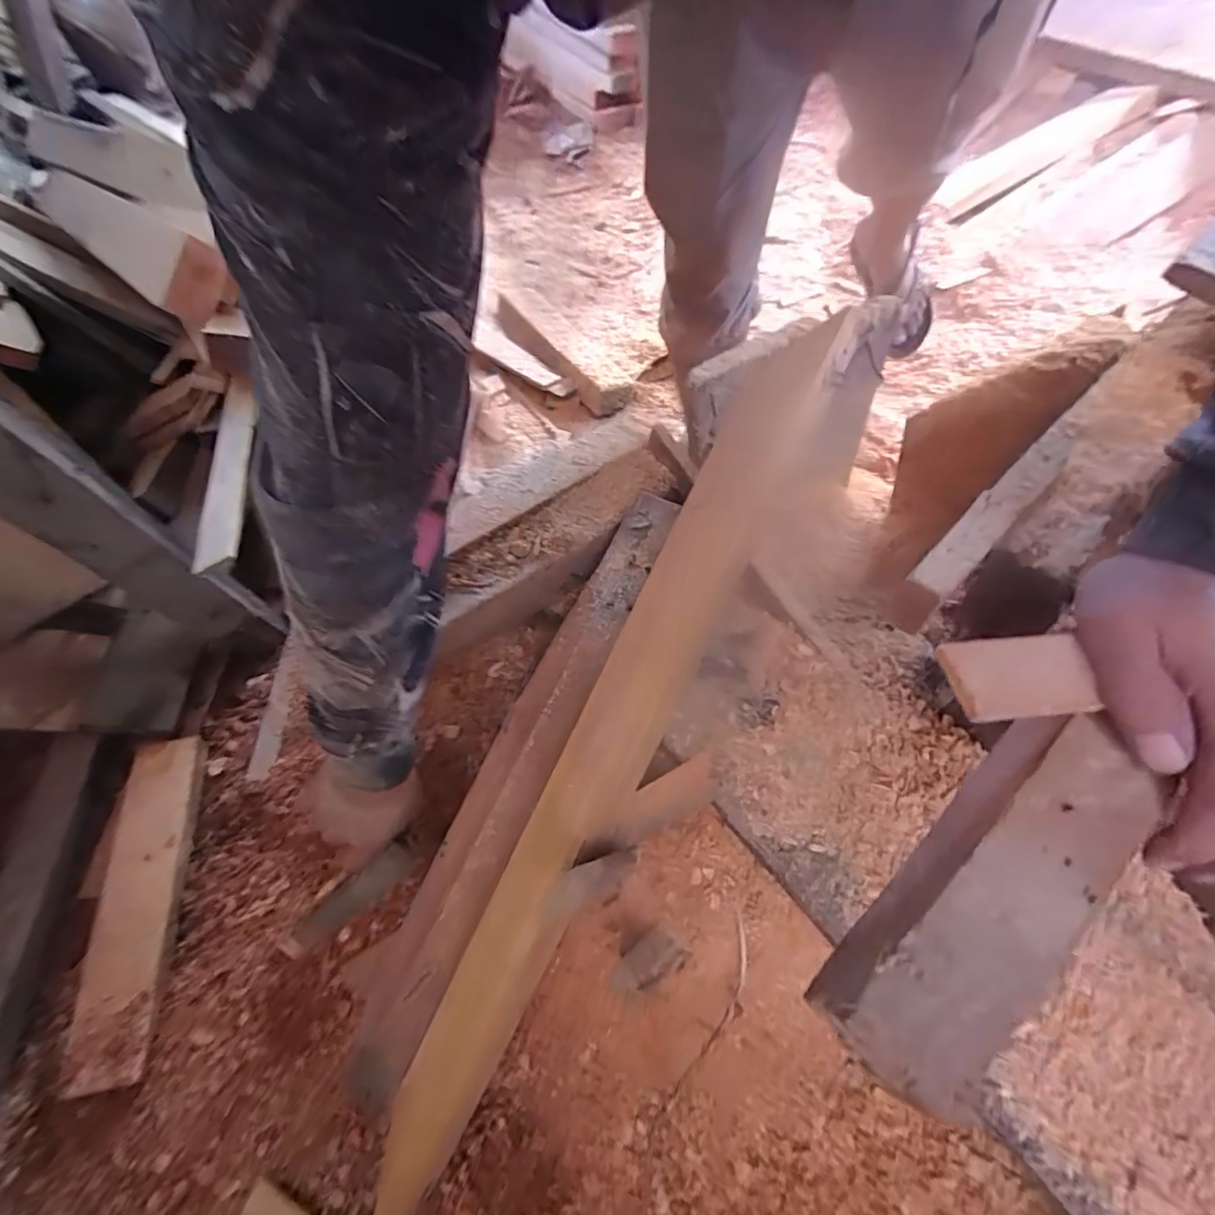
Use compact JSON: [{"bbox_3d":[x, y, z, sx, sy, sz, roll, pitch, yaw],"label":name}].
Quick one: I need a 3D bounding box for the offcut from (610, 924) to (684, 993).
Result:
[{"bbox_3d":[0.031,0.286,0.428,0.063,0.017,0.029,-33,65,-14],"label":"offcut"}]

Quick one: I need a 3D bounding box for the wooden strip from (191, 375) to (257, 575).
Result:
[{"bbox_3d":[-0.440,-0.177,0.614,0.044,0.017,0.403,-24,51,-9],"label":"wooden strip"}]

